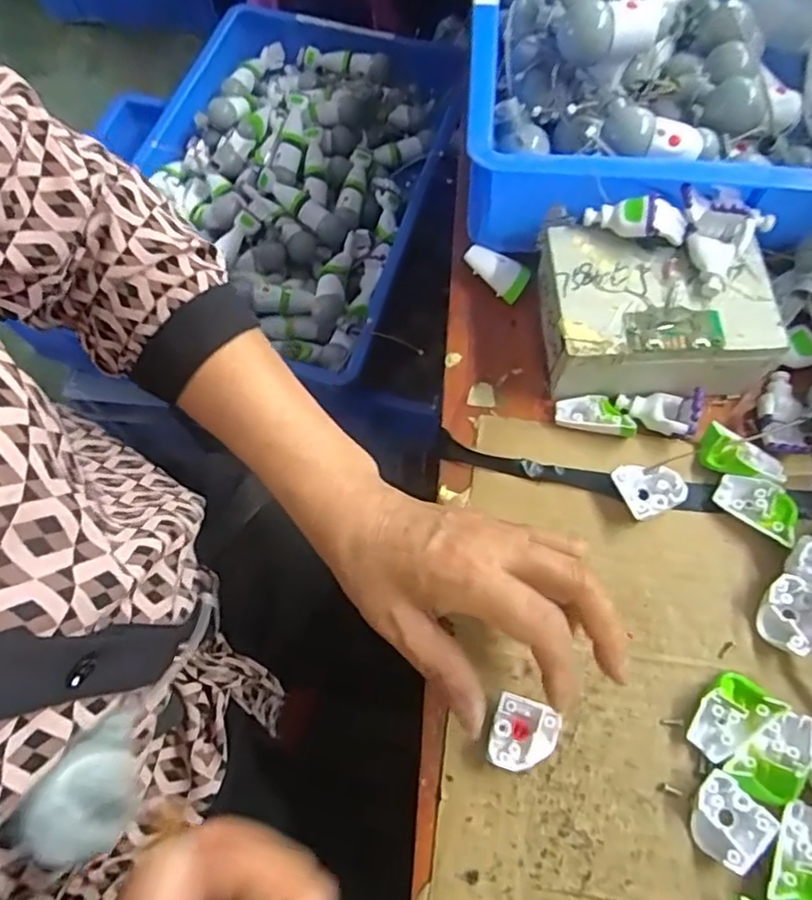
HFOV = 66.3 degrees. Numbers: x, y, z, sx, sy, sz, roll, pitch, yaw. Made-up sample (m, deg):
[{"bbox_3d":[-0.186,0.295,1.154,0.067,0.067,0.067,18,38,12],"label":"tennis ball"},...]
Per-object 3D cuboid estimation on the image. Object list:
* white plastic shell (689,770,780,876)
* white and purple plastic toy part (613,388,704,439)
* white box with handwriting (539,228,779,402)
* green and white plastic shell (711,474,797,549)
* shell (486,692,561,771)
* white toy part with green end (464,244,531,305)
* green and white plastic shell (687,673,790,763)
[{"bbox_3d":[0.144,0.168,0.282,0.030,0.015,0.031,-39,70,-14],"label":"white plastic shell"},{"bbox_3d":[0.147,-0.024,0.361,0.042,0.021,0.029,5,66,5],"label":"white and purple plastic toy part"},{"bbox_3d":[0.146,-0.081,0.374,0.123,0.052,0.093,1,66,3],"label":"white box with handwriting"},{"bbox_3d":[0.191,0.031,0.340,0.042,0.015,0.025,31,70,15],"label":"green and white plastic shell"},{"bbox_3d":[0.057,0.137,0.298,0.031,0.009,0.031,16,67,9],"label":"shell"},{"bbox_3d":[0.059,-0.116,0.415,0.045,0.020,0.021,34,71,16],"label":"white toy part with green end"},{"bbox_3d":[0.155,0.127,0.300,0.041,0.016,0.026,-31,68,-11],"label":"green and white plastic shell"}]

